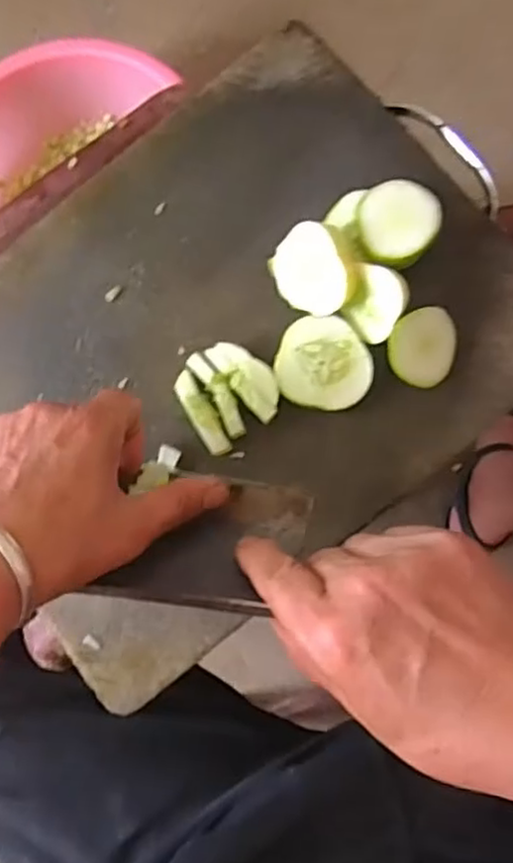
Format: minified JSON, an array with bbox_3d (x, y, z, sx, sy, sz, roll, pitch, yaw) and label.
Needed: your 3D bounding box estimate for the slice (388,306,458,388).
[{"bbox_3d":[0.093,-0.048,0.386,0.039,0.009,0.043,7,98,-16],"label":"slice"}]

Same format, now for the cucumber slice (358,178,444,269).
[{"bbox_3d":[0.079,-0.117,0.379,0.044,0.010,0.045,0,87,5],"label":"cucumber slice"}]

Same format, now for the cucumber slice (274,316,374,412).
[{"bbox_3d":[0.039,-0.039,0.393,0.054,0.004,0.052,10,88,5],"label":"cucumber slice"}]

